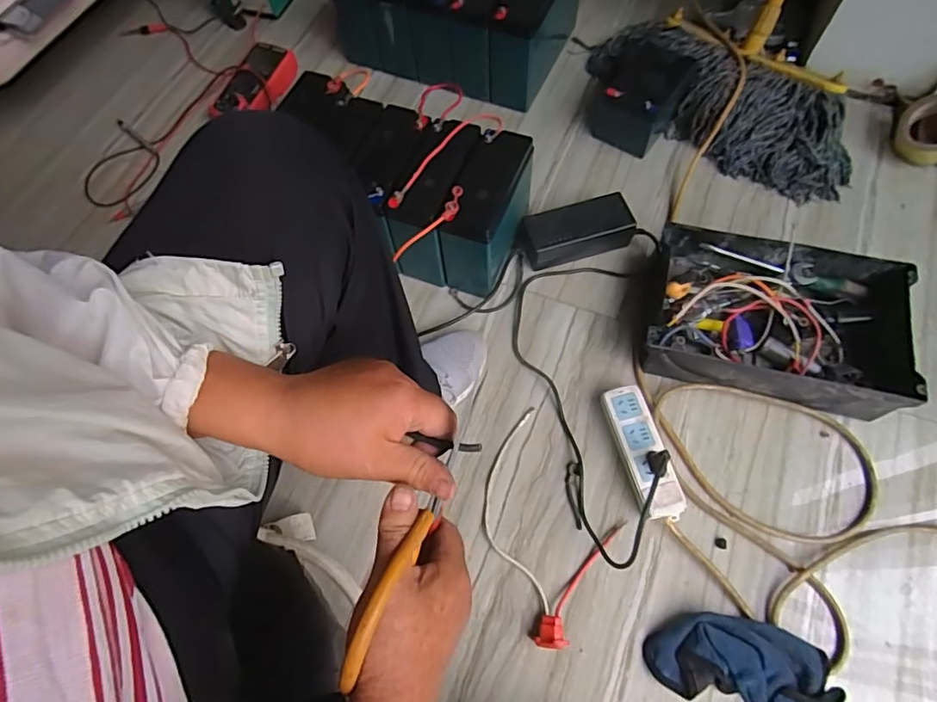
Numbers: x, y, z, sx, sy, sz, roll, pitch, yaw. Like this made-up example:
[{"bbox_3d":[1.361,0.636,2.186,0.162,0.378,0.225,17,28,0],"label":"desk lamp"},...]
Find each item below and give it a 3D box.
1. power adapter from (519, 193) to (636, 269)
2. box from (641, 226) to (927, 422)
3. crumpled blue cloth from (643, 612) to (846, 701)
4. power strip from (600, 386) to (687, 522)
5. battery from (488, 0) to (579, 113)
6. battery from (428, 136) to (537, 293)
[{"bbox_3d":[0.170,-0.189,0.847,0.169,0.063,0.074,-18,65,-5],"label":"power adapter"},{"bbox_3d":[0.422,-0.045,0.752,0.320,0.086,0.216,12,66,9],"label":"box"},{"bbox_3d":[0.305,0.355,0.603,0.189,0.028,0.107,21,68,13],"label":"crumpled blue cloth"},{"bbox_3d":[0.228,0.130,0.707,0.057,0.035,0.182,-13,65,-3],"label":"power strip"},{"bbox_3d":[0.129,-0.608,0.987,0.084,0.178,0.272,21,68,13],"label":"battery"},{"bbox_3d":[0.021,-0.199,0.799,0.095,0.191,0.174,16,67,11],"label":"battery"}]

